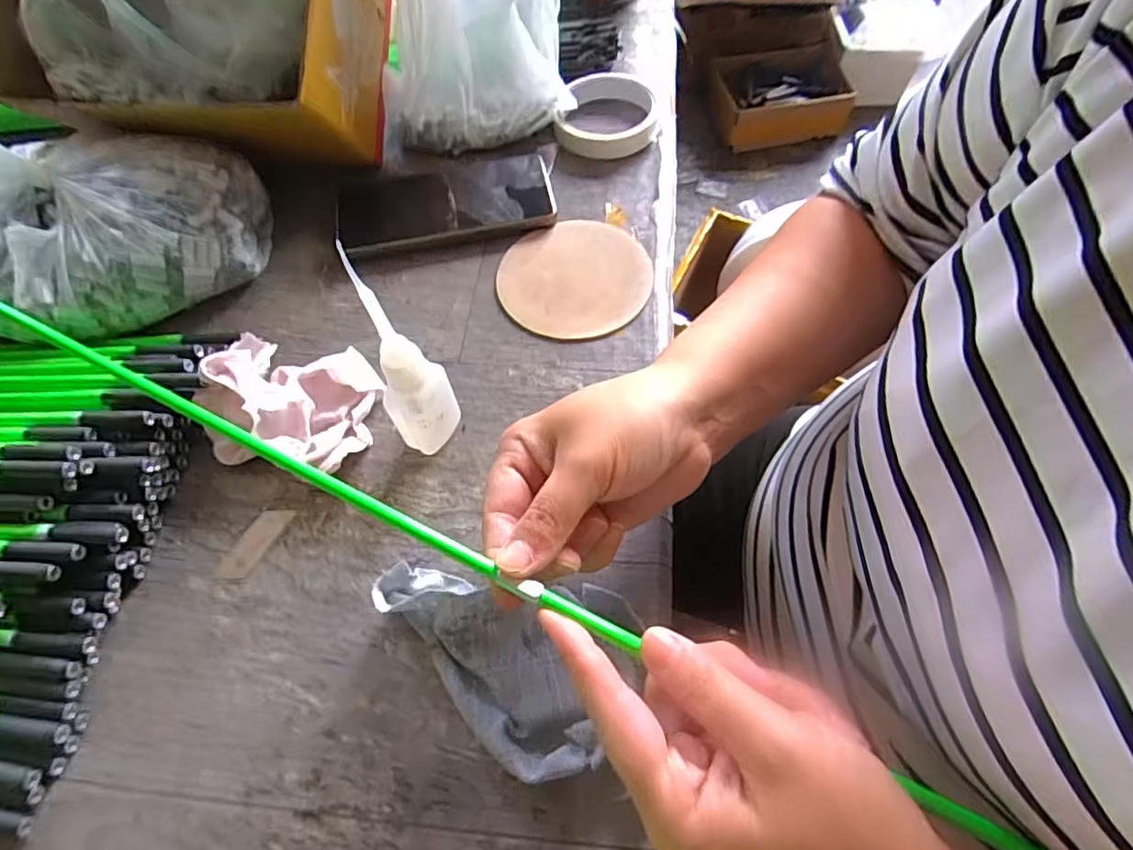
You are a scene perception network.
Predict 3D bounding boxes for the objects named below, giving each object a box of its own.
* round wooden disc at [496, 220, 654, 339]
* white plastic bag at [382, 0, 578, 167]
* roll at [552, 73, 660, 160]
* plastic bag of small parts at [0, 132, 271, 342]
[{"bbox_3d":[0.006,-0.106,0.406,0.105,0.004,0.104,-1,61,1],"label":"round wooden disc"},{"bbox_3d":[-0.079,-0.344,0.447,0.161,0.178,0.157,-7,61,-3],"label":"white plastic bag"},{"bbox_3d":[0.033,-0.261,0.481,0.081,0.027,0.083,-1,61,1],"label":"roll"},{"bbox_3d":[-0.310,-0.143,0.366,0.195,0.133,0.115,-26,64,-13],"label":"plastic bag of small parts"}]

